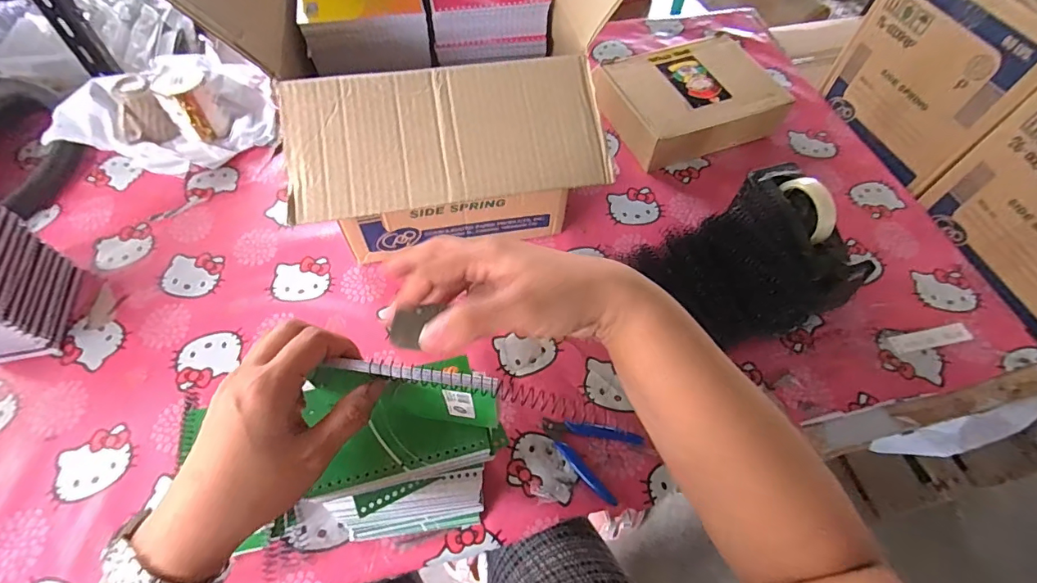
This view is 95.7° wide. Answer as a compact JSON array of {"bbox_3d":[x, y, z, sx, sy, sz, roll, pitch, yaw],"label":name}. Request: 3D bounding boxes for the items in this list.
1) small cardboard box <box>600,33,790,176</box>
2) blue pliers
[{"bbox_3d":[0.290,-0.336,0.829,0.279,0.085,0.217,-18,61,-12],"label":"small cardboard box"},{"bbox_3d":[0.082,0.183,0.561,0.111,0.015,0.085,30,63,16],"label":"blue pliers"}]

